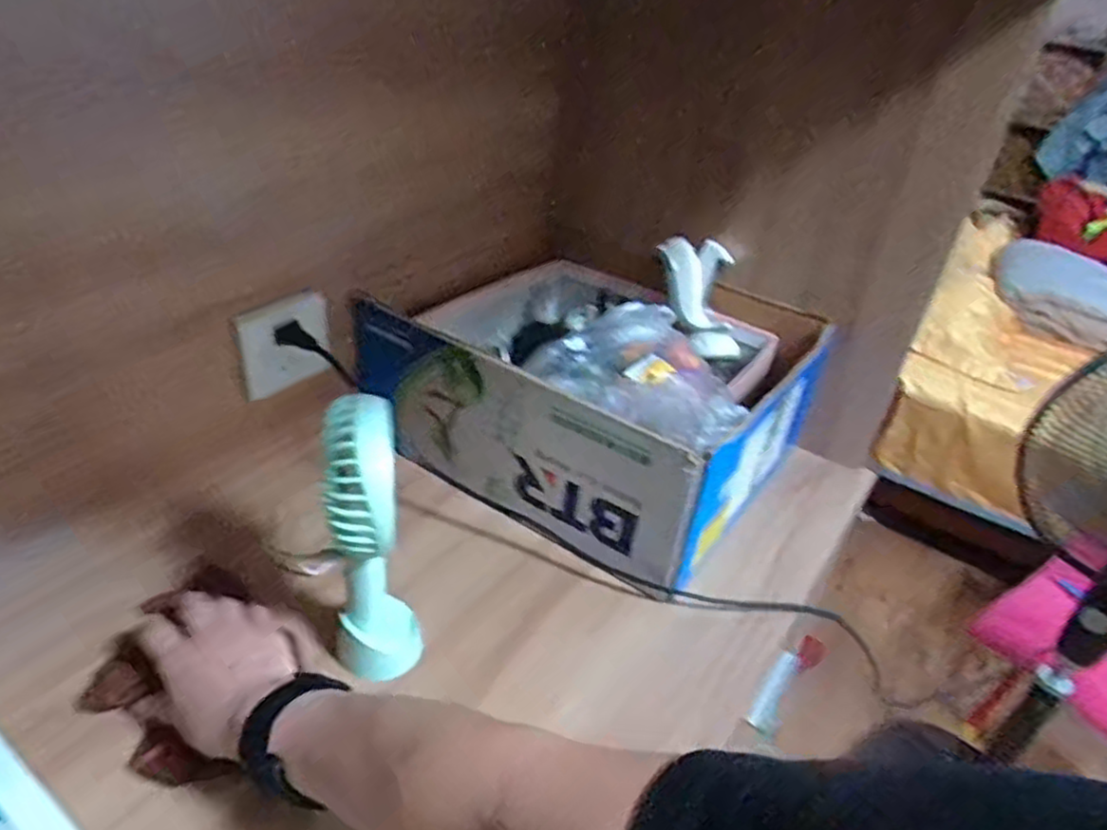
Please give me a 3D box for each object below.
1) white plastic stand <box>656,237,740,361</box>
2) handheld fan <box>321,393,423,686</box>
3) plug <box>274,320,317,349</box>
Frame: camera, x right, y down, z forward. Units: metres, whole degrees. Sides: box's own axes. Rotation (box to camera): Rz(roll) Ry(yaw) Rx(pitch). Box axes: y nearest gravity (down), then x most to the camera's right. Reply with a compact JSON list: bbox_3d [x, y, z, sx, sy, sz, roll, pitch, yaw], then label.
[{"bbox_3d":[0.166,-0.129,0.798,0.070,0.136,0.025,-17,0,1],"label":"white plastic stand"},{"bbox_3d":[-0.118,0.088,0.493,0.056,0.214,0.091,2,34,-9],"label":"handheld fan"},{"bbox_3d":[-0.226,-0.070,0.645,0.040,0.021,0.013,17,34,15],"label":"plug"}]

